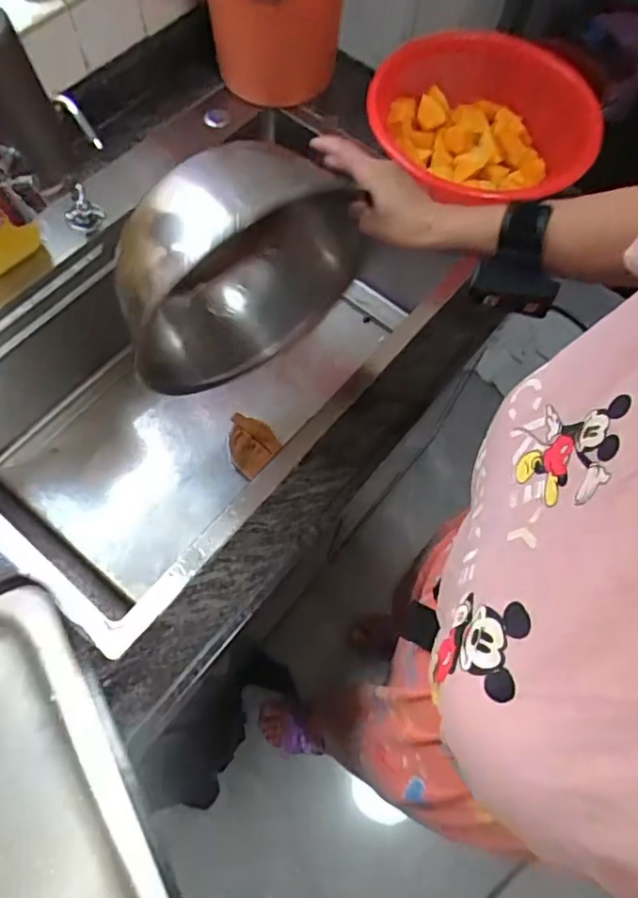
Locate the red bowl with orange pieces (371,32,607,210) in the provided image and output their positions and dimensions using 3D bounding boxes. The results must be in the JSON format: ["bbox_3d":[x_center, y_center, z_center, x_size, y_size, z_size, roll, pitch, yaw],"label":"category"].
[{"bbox_3d":[0.204,-0.405,0.766,0.263,0.100,0.277,1,67,-3],"label":"red bowl with orange pieces"}]

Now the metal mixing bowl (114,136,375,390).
[{"bbox_3d":[-0.073,-0.185,0.610,0.264,0.250,0.122,-36,73,-17],"label":"metal mixing bowl"}]

